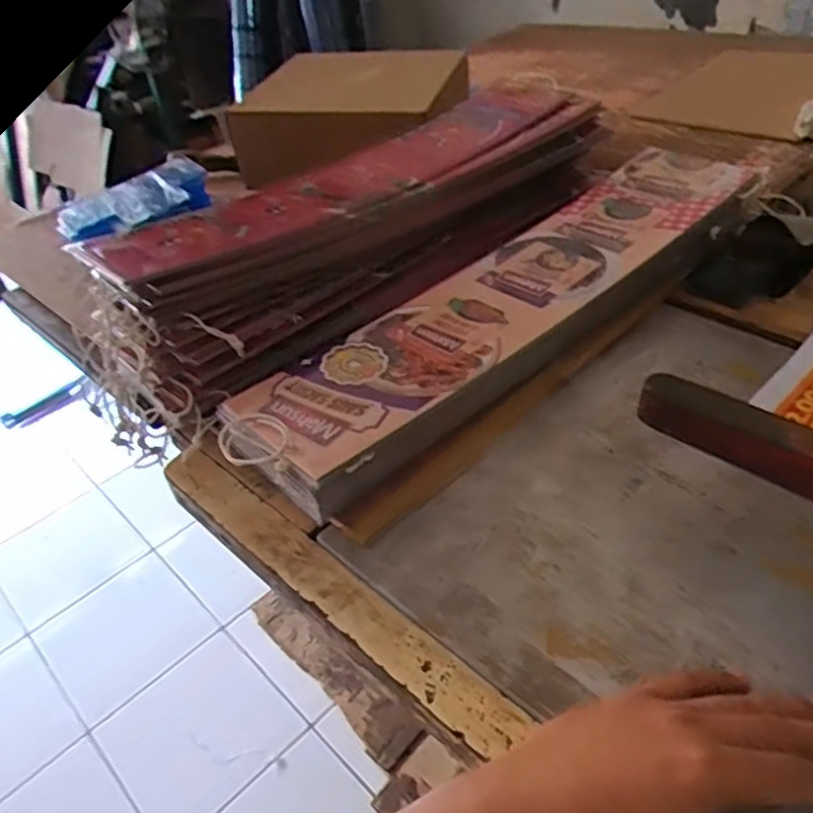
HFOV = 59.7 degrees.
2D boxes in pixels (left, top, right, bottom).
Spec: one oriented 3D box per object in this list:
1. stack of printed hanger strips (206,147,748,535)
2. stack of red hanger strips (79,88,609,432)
[{"bbox_3d":[0.098,-0.094,0.633,0.545,0.068,0.136,-33,47,-27],"label":"stack of printed hanger strips"},{"bbox_3d":[-0.033,-0.185,0.714,0.569,0.130,0.160,-35,48,-29],"label":"stack of red hanger strips"}]

